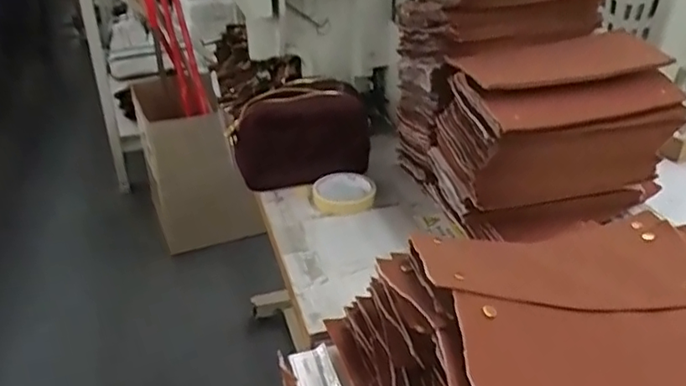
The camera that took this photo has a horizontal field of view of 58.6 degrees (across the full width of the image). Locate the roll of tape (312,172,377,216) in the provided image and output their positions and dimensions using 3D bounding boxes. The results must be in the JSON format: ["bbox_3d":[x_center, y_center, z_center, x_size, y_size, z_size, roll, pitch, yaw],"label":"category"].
[{"bbox_3d":[-0.004,-0.003,0.889,0.093,0.031,0.093,-1,31,0],"label":"roll of tape"}]

